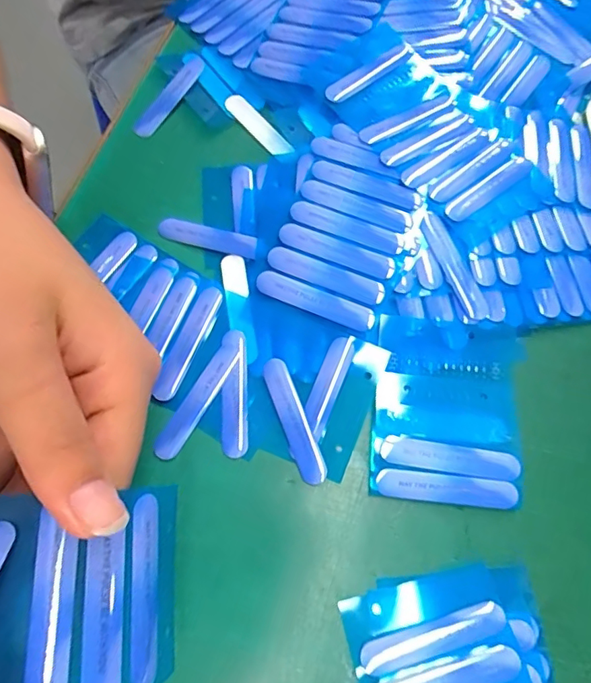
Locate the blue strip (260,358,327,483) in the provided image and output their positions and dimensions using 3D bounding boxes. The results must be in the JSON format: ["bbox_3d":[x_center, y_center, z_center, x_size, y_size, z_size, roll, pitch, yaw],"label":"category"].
[{"bbox_3d":[-0.001,0.031,0.199,0.010,0.004,0.050,-20,71,-9],"label":"blue strip"}]

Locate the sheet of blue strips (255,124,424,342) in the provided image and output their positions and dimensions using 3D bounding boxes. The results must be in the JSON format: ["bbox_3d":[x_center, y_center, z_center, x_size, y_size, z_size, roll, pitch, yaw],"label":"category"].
[{"bbox_3d":[0.023,-0.050,0.223,0.055,0.012,0.089,20,70,6],"label":"sheet of blue strips"}]

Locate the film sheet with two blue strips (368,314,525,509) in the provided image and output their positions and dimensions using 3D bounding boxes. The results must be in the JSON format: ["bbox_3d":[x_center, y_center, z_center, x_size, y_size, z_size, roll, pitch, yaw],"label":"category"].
[{"bbox_3d":[0.060,0.027,0.200,0.057,0.009,0.069,7,69,1],"label":"film sheet with two blue strips"}]

